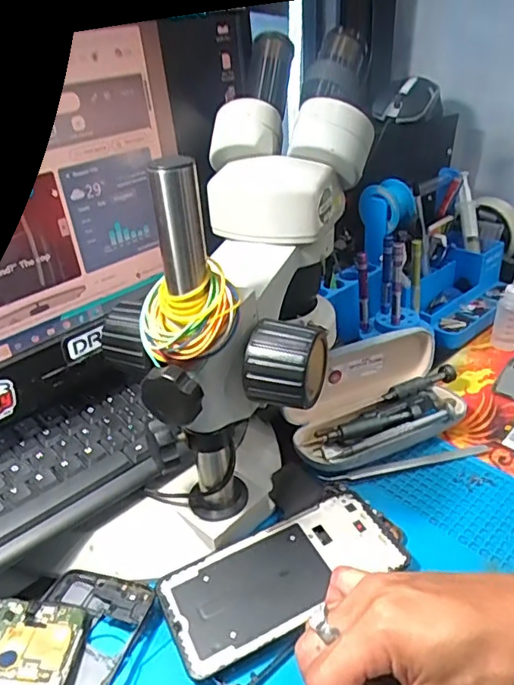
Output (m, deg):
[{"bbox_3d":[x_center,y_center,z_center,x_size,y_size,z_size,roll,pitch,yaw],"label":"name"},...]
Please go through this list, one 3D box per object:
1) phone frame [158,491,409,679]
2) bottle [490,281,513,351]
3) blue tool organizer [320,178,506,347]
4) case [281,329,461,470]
[{"bbox_3d":[0.018,0.153,0.364,0.159,0.008,0.072,-20,35,-24],"label":"phone frame"},{"bbox_3d":[0.272,-0.040,0.572,0.029,0.107,0.026,15,36,27],"label":"bottle"},{"bbox_3d":[0.184,-0.089,0.599,0.140,0.144,0.235,25,42,38],"label":"blue tool organizer"},{"bbox_3d":[0.112,0.045,0.482,0.176,0.074,0.094,-16,34,-19],"label":"case"}]

